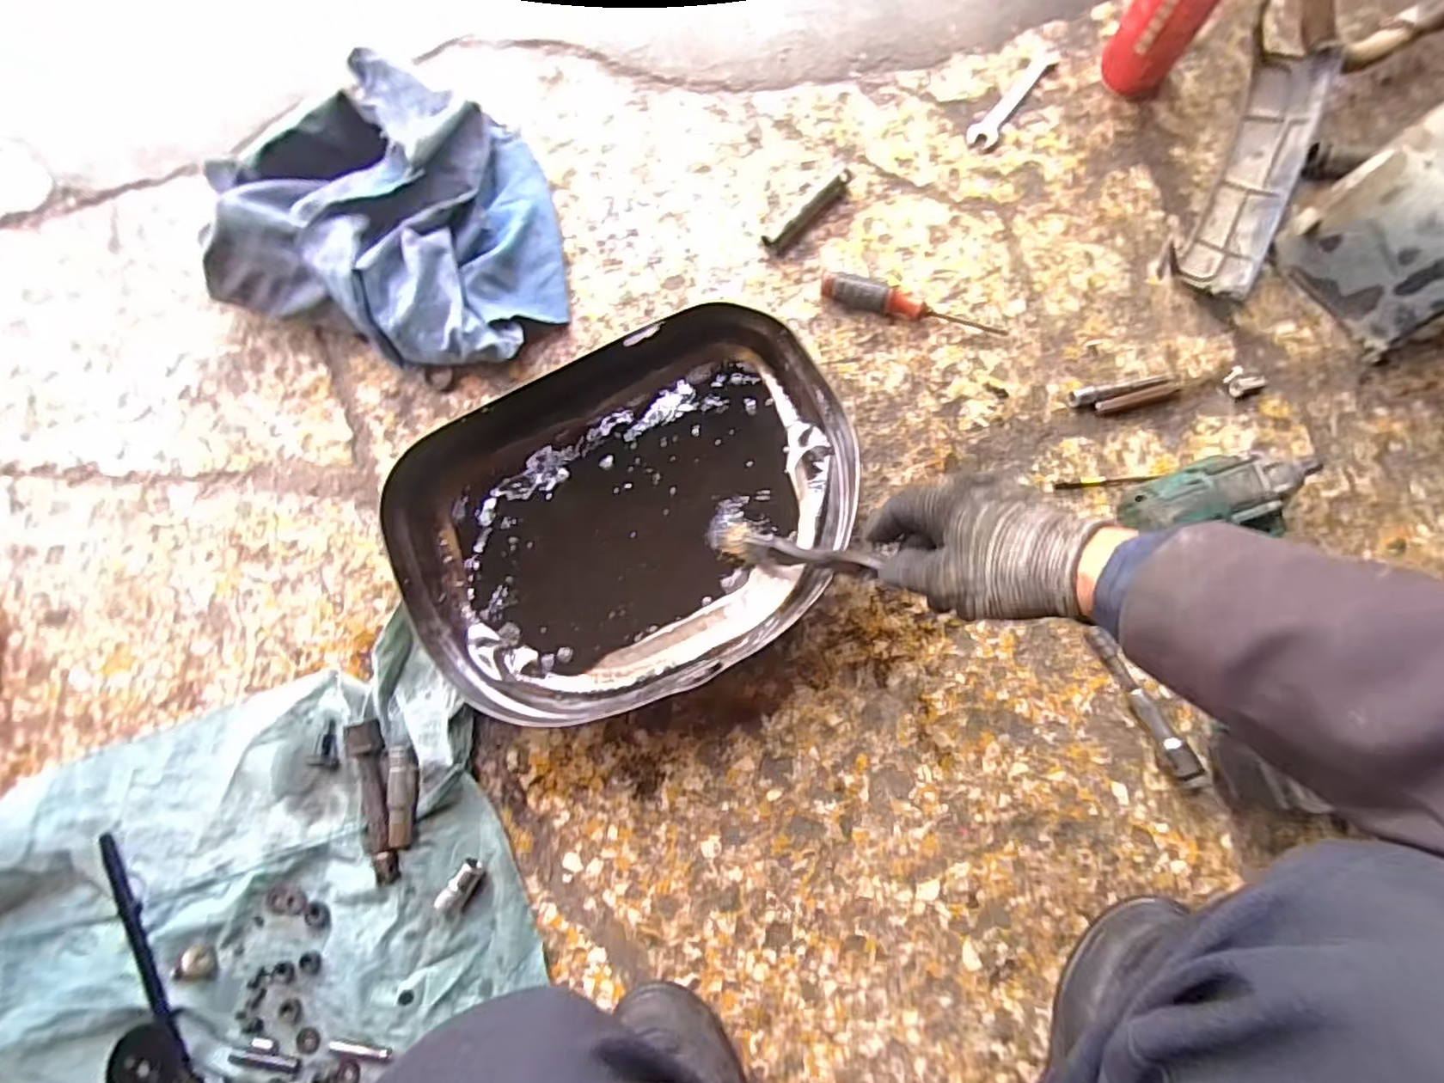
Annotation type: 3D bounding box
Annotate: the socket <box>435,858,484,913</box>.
[{"bbox_3d":[-0.206,0.271,0.515,0.018,0.019,0.042,32,85,8],"label":"socket"}]

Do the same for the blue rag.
[{"bbox_3d":[-0.284,-0.281,0.567,0.297,0.090,0.240,6,82,5],"label":"blue rag"}]

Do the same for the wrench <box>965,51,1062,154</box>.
[{"bbox_3d":[0.262,-0.399,0.589,0.024,0.005,0.116,38,86,8],"label":"wrench"}]

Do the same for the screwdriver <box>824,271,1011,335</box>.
[{"bbox_3d":[0.162,-0.198,0.558,0.157,0.027,0.021,18,83,6],"label":"screwdriver"}]

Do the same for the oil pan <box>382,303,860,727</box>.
[{"bbox_3d":[-0.073,-0.017,0.528,0.355,0.067,0.273,-20,81,1],"label":"oil pan"}]

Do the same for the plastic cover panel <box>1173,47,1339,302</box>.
[{"bbox_3d":[0.444,-0.301,0.545,0.068,0.046,0.195,25,84,7],"label":"plastic cover panel"}]

